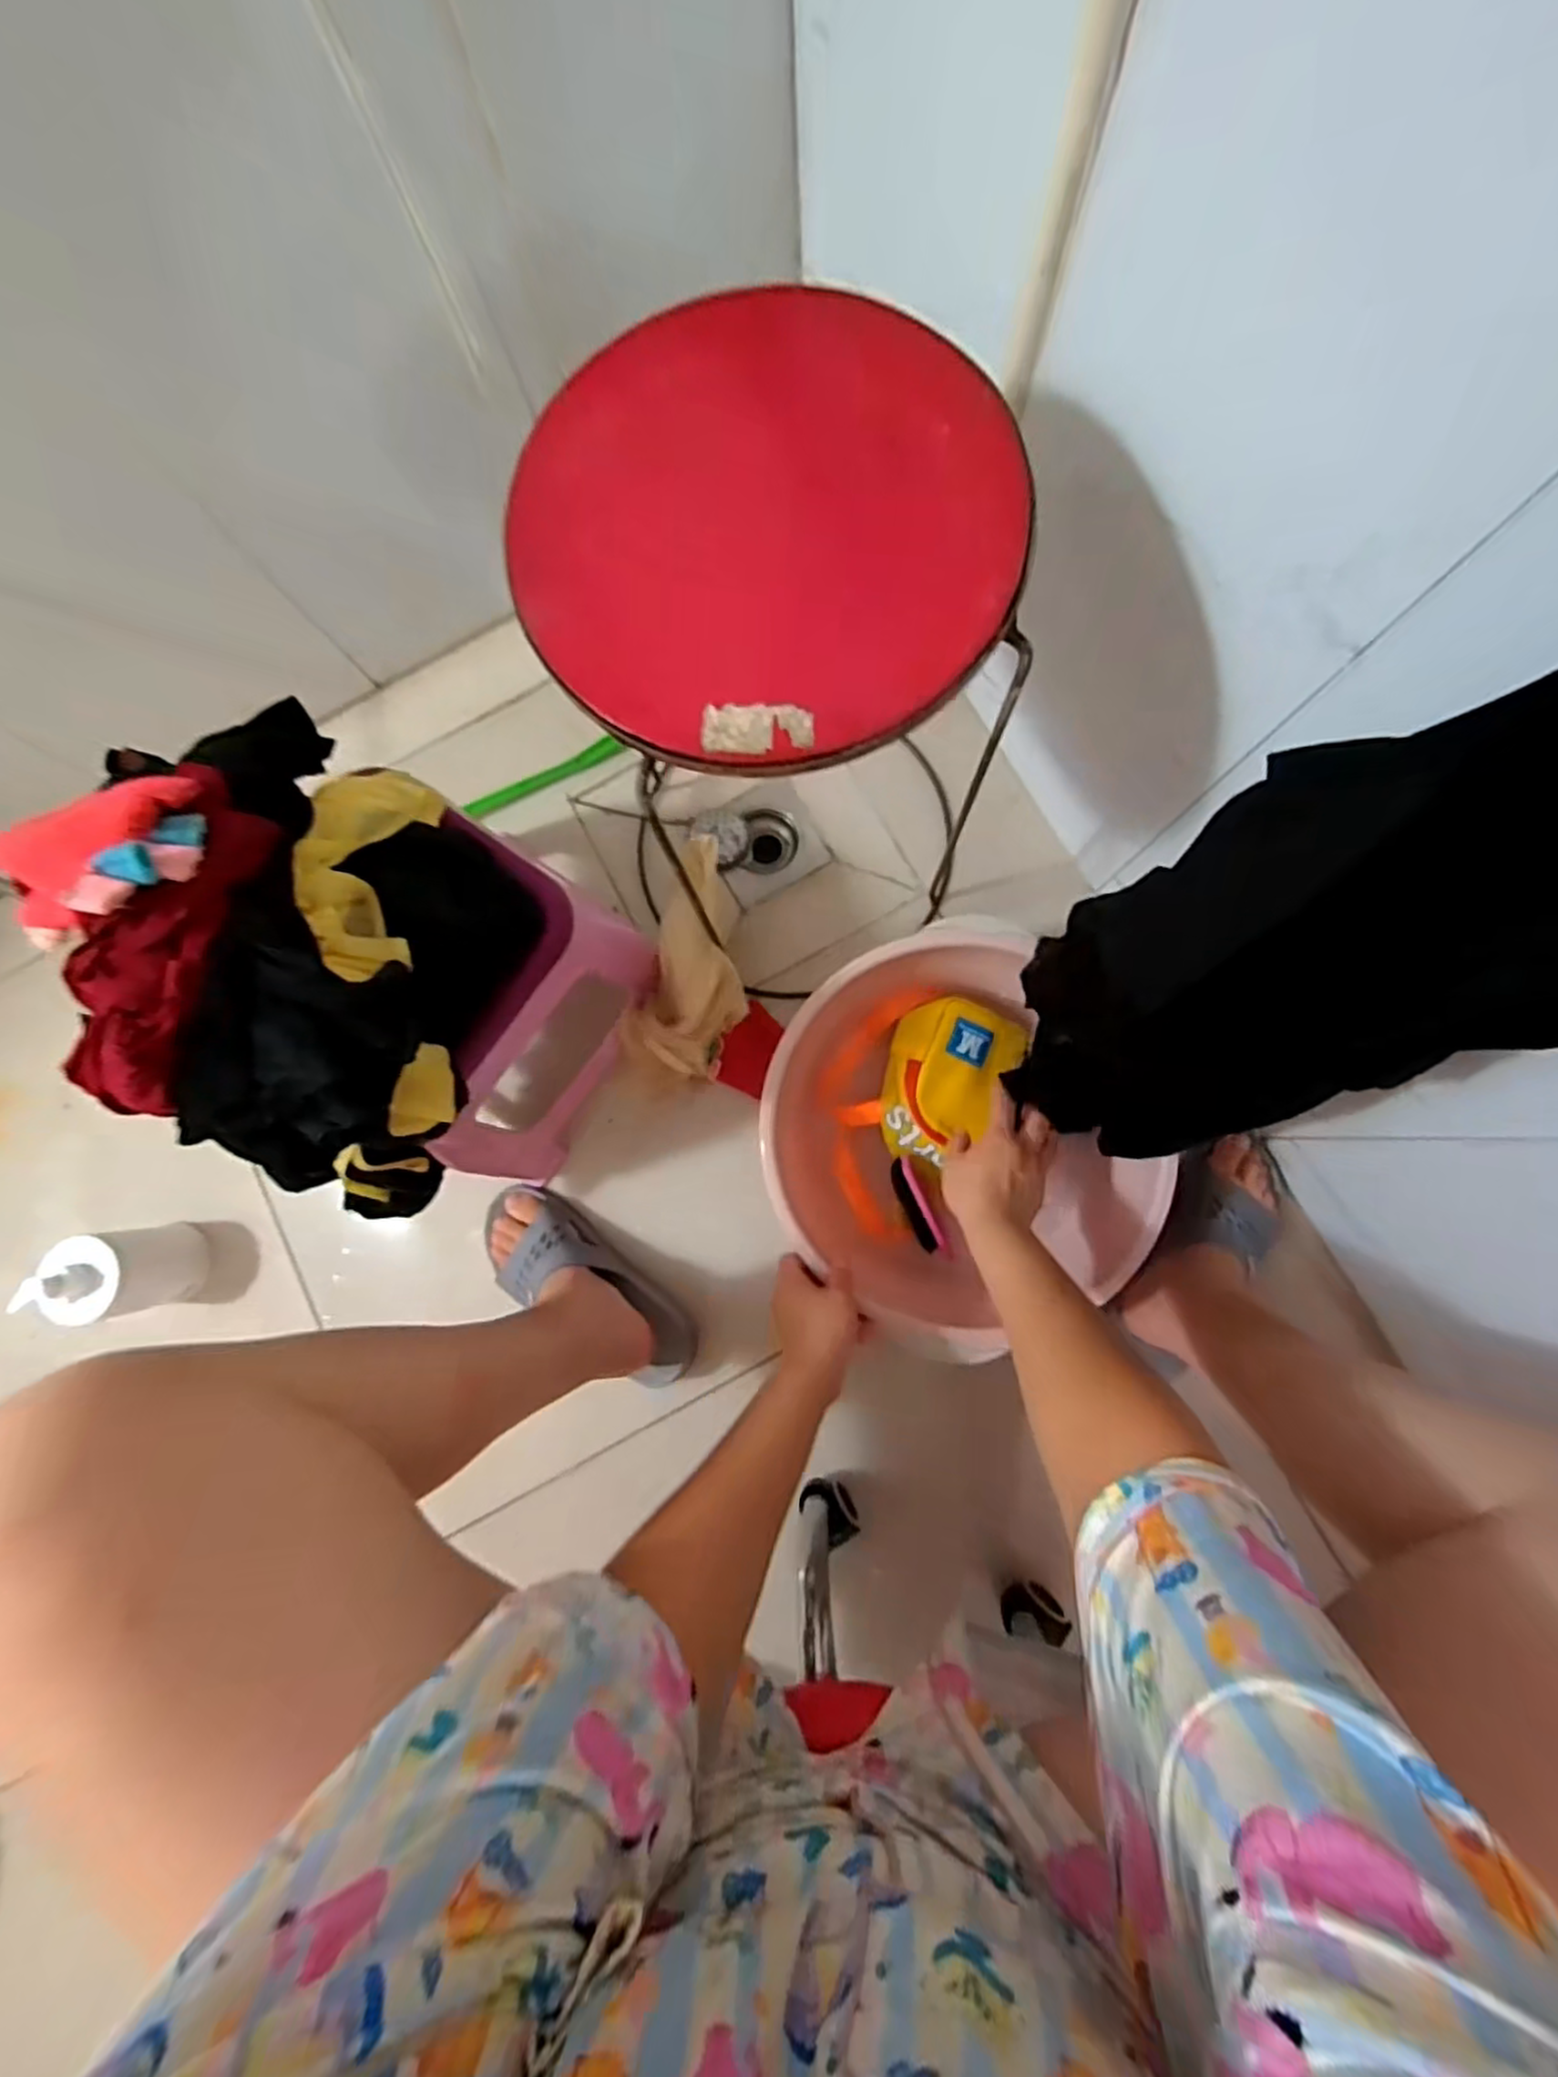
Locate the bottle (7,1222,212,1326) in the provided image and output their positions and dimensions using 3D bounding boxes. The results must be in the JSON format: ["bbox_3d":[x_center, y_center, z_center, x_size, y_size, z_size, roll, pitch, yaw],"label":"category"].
[{"bbox_3d":[-0.666,0.240,0.750,0.072,0.142,0.086,-4,82,3],"label":"bottle"}]

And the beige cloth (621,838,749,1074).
[{"bbox_3d":[-0.088,-0.072,0.704,0.107,0.073,0.230,10,105,7],"label":"beige cloth"}]

